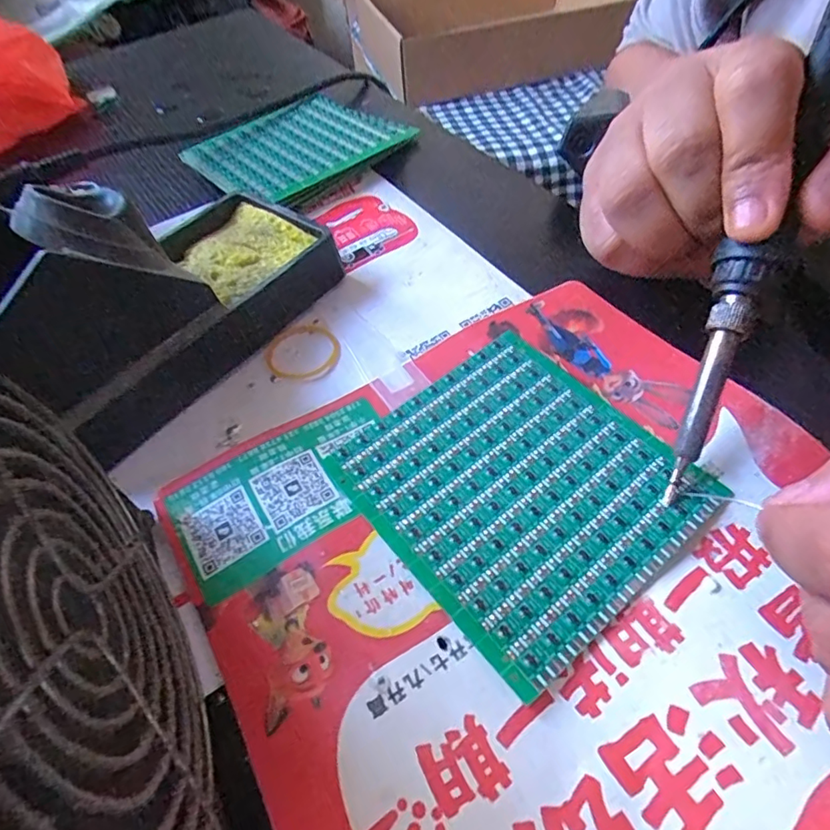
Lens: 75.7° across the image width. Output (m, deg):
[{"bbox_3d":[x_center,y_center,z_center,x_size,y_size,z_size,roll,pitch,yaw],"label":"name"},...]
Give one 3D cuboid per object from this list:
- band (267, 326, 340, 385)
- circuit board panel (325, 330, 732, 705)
[{"bbox_3d":[-0.049,-0.028,0.232,0.031,0.004,0.034,-2,53,3],"label":"band"},{"bbox_3d":[0.034,0.022,0.181,0.092,0.005,0.098,-34,58,-20],"label":"circuit board panel"}]

